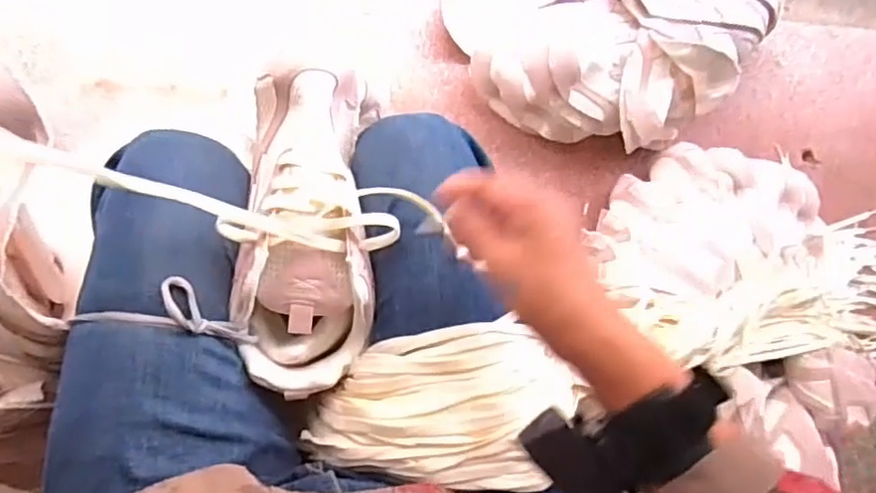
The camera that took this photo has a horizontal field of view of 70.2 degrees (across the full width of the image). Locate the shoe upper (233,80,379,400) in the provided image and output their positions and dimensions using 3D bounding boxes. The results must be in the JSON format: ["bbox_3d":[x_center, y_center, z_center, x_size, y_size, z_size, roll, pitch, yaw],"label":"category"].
[{"bbox_3d":[-0.092,-0.009,0.440,0.082,0.082,0.218,2,91,-7],"label":"shoe upper"}]

